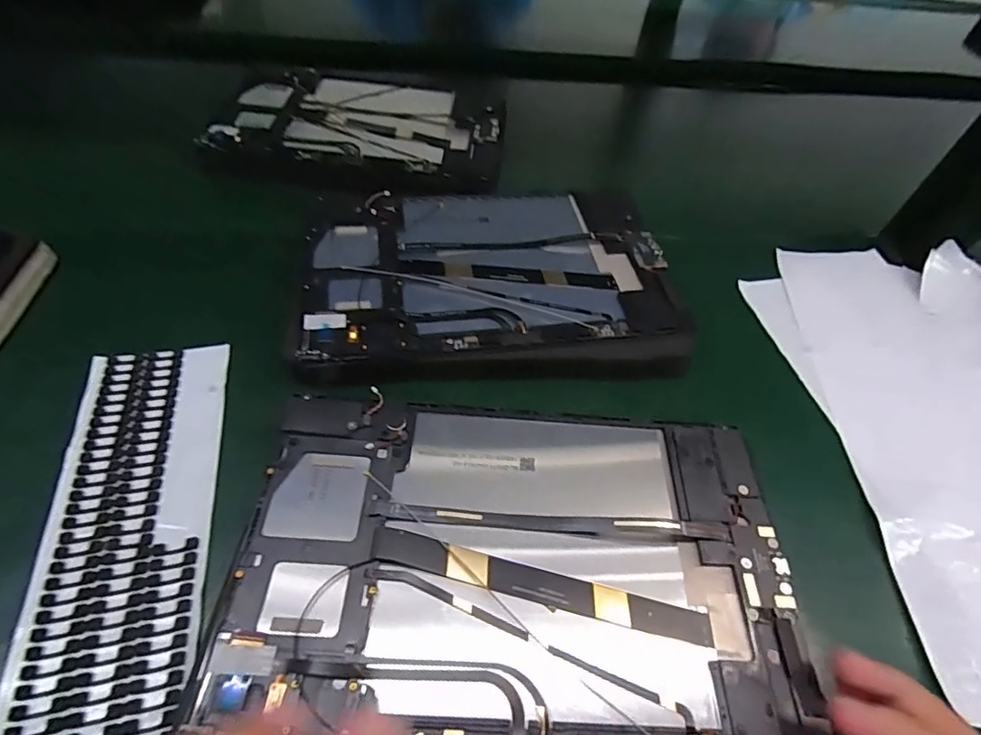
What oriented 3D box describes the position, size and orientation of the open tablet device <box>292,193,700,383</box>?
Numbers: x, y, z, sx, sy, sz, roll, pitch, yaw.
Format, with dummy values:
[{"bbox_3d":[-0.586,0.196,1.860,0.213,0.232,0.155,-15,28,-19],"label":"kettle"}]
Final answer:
[{"bbox_3d":[0.002,-0.063,0.347,0.234,0.022,0.159,-3,56,-7],"label":"open tablet device"}]

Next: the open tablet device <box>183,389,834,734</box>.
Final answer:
[{"bbox_3d":[0.013,0.084,0.233,0.236,0.011,0.149,5,55,-1],"label":"open tablet device"}]

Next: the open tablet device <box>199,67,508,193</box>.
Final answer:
[{"bbox_3d":[-0.107,-0.213,0.459,0.234,0.014,0.169,9,53,0],"label":"open tablet device"}]

